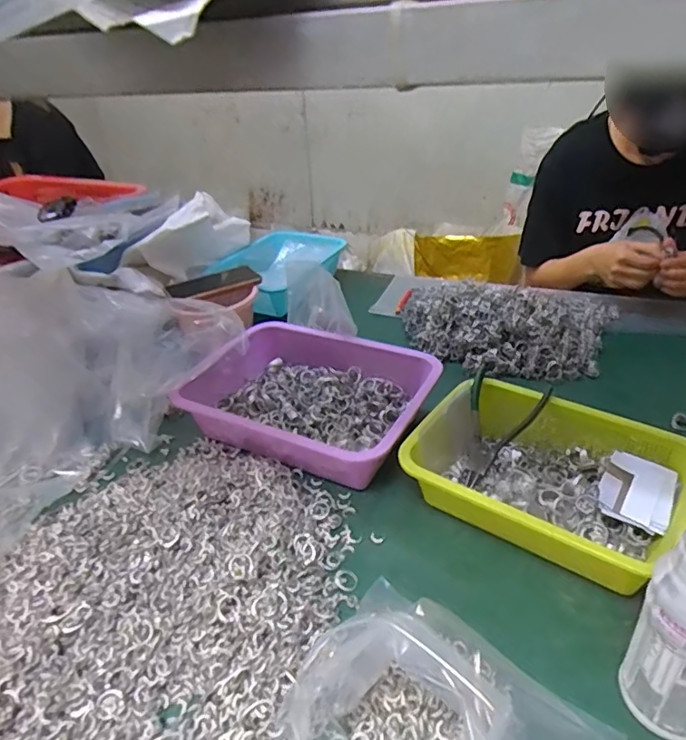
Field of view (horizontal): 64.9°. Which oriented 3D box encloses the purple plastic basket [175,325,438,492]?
[{"bbox_3d":[-0.058,0.035,0.712,0.326,0.089,0.215,13,36,23],"label":"purple plastic basket"}]

